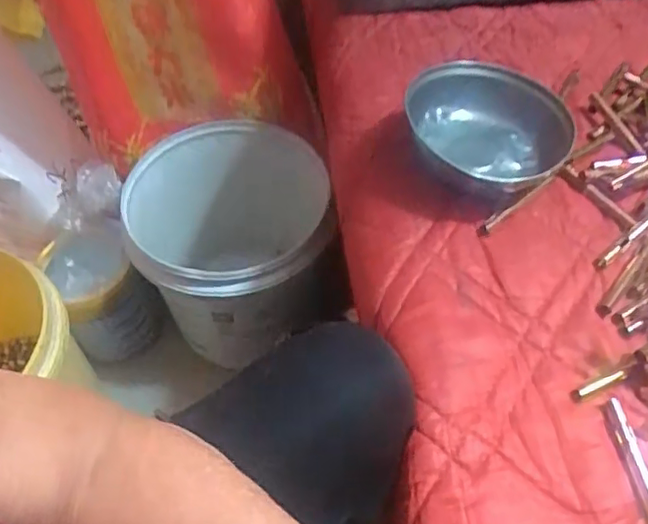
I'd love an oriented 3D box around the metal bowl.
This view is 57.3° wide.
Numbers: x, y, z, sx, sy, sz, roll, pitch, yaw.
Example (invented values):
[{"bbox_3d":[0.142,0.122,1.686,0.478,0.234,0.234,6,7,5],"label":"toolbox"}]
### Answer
[{"bbox_3d":[0.141,-0.116,0.500,0.130,0.062,0.125,0,53,1],"label":"metal bowl"}]

